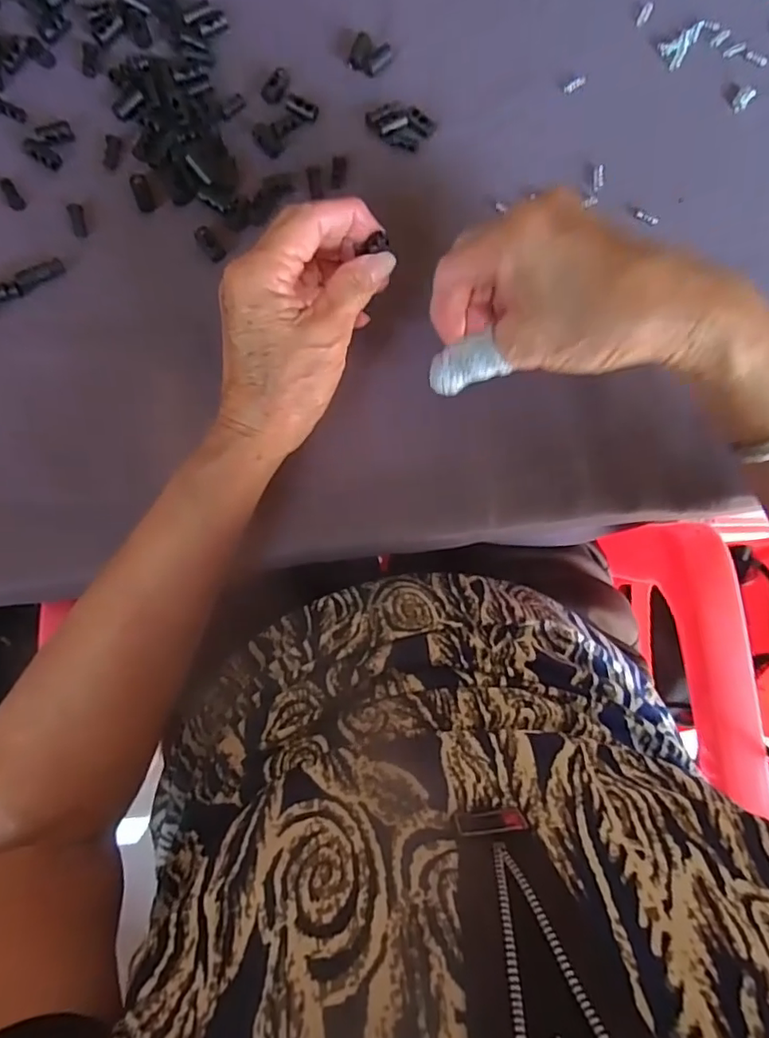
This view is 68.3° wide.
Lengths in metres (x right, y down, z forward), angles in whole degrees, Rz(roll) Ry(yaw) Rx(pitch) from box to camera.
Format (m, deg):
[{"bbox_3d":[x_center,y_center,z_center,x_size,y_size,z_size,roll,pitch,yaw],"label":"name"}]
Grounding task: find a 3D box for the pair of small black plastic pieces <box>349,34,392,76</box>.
[{"bbox_3d":[-0.009,-0.278,0.340,0.023,0.006,0.023,0,88,-3],"label":"pair of small black plastic pieces"}]

